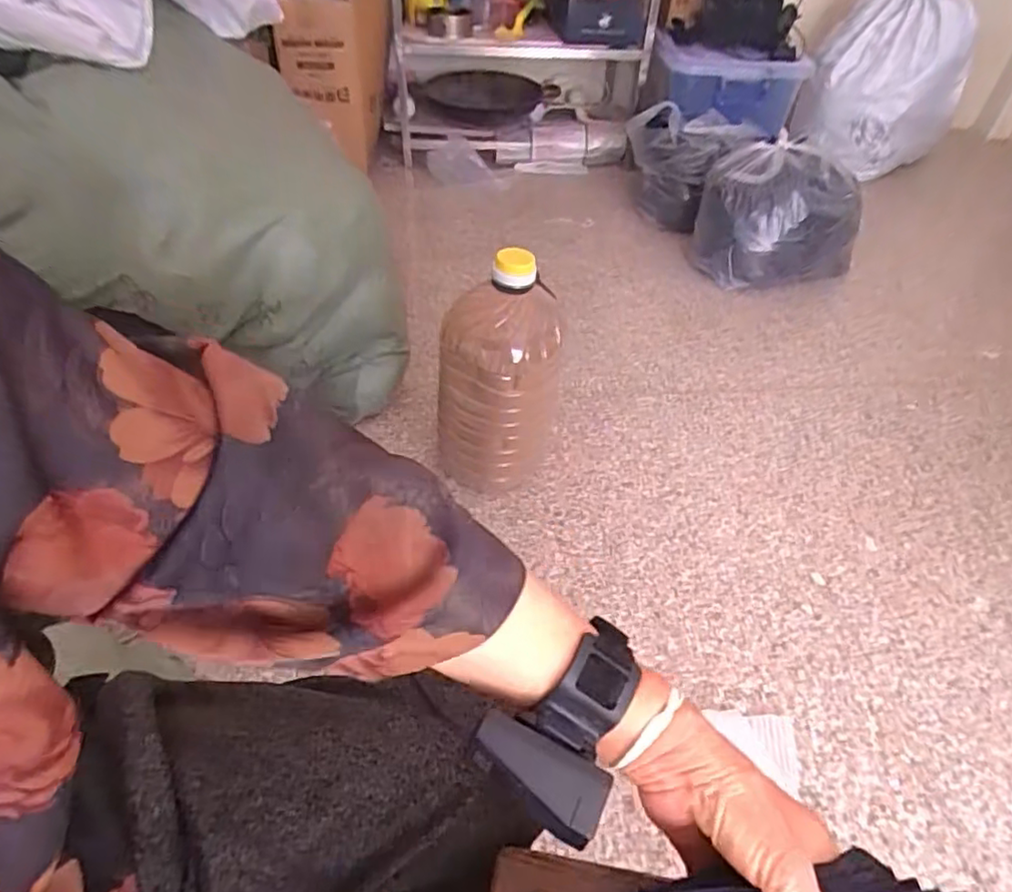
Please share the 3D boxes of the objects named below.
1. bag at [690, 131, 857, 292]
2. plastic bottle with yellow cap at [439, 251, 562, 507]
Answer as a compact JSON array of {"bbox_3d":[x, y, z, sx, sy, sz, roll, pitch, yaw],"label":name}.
[{"bbox_3d":[0.607,-0.512,1.386,0.346,0.264,0.196,-9,47,-12],"label":"bag"},{"bbox_3d":[-0.001,-0.132,0.979,0.175,0.375,0.215,14,48,9],"label":"plastic bottle with yellow cap"}]

